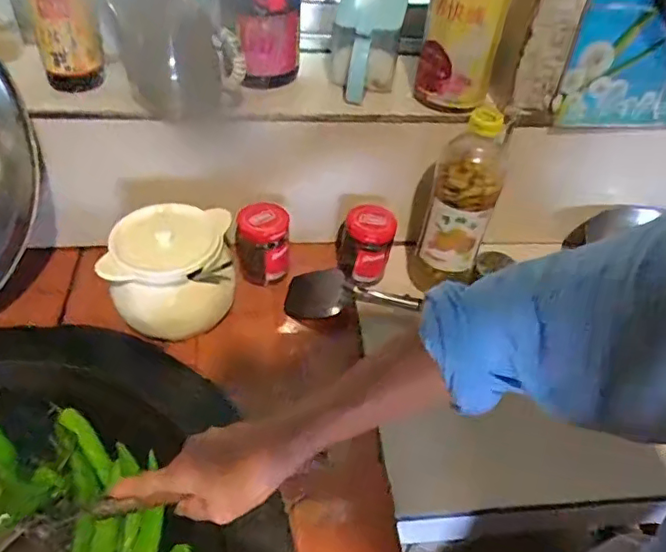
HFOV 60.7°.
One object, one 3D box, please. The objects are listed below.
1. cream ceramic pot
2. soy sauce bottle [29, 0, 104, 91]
[{"bbox_3d":[-0.181,-0.006,0.665,0.129,0.107,0.113,10,45,4],"label":"cream ceramic pot"},{"bbox_3d":[-0.296,-0.308,0.606,0.063,0.255,0.059,-13,47,-18],"label":"soy sauce bottle"}]

